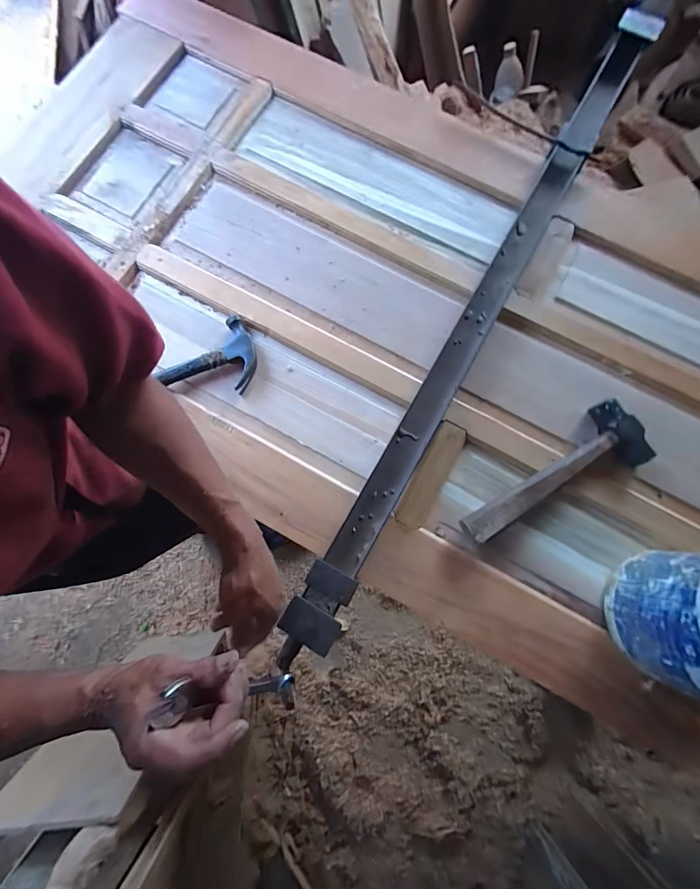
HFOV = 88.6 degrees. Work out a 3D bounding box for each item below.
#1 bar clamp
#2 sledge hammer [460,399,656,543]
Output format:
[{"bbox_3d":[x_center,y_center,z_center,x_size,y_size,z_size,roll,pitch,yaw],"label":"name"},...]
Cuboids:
[{"bbox_3d":[0.248,-0.275,0.564,0.071,0.085,1.215,30,81,6],"label":"bar clamp"},{"bbox_3d":[0.300,0.053,0.526,0.297,0.037,0.102,-33,80,-6],"label":"sledge hammer"}]

